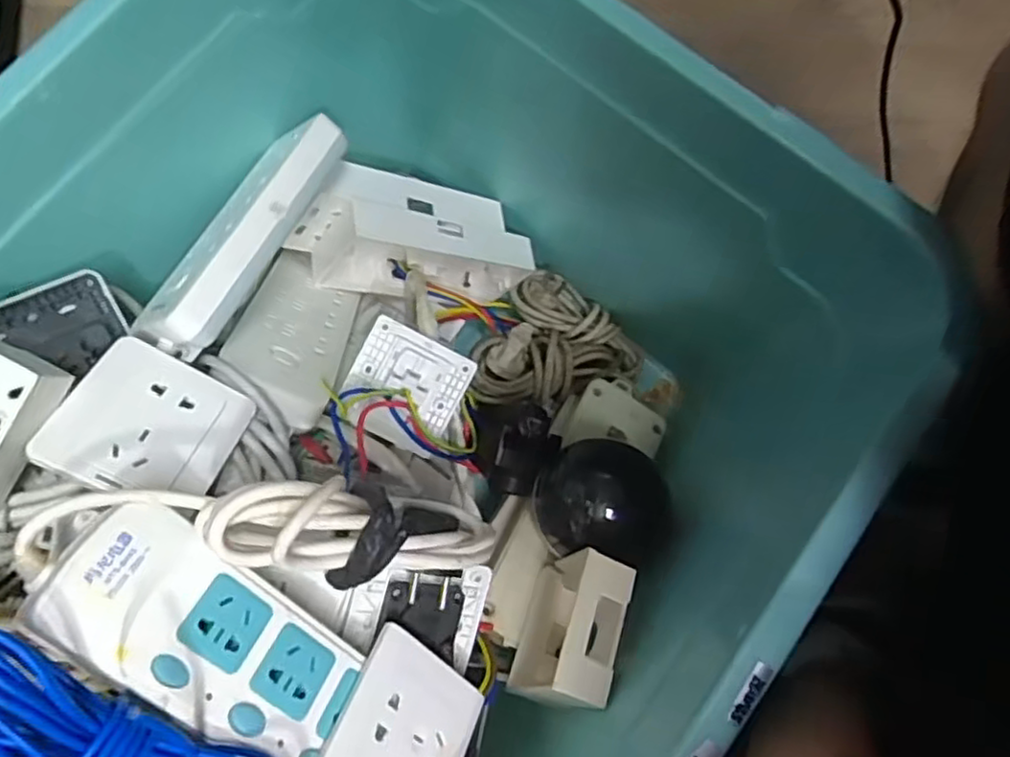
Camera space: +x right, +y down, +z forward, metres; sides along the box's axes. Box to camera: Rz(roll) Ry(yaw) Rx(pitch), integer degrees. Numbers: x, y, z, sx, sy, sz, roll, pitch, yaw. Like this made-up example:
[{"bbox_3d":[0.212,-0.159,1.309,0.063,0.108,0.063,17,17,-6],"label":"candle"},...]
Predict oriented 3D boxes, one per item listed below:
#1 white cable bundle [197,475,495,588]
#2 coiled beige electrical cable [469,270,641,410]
[{"bbox_3d":[-0.072,0.080,0.350,0.155,0.054,0.048,15,67,-39],"label":"white cable bundle"},{"bbox_3d":[0.035,-0.036,0.607,0.152,0.058,0.123,-25,73,-6],"label":"coiled beige electrical cable"}]

